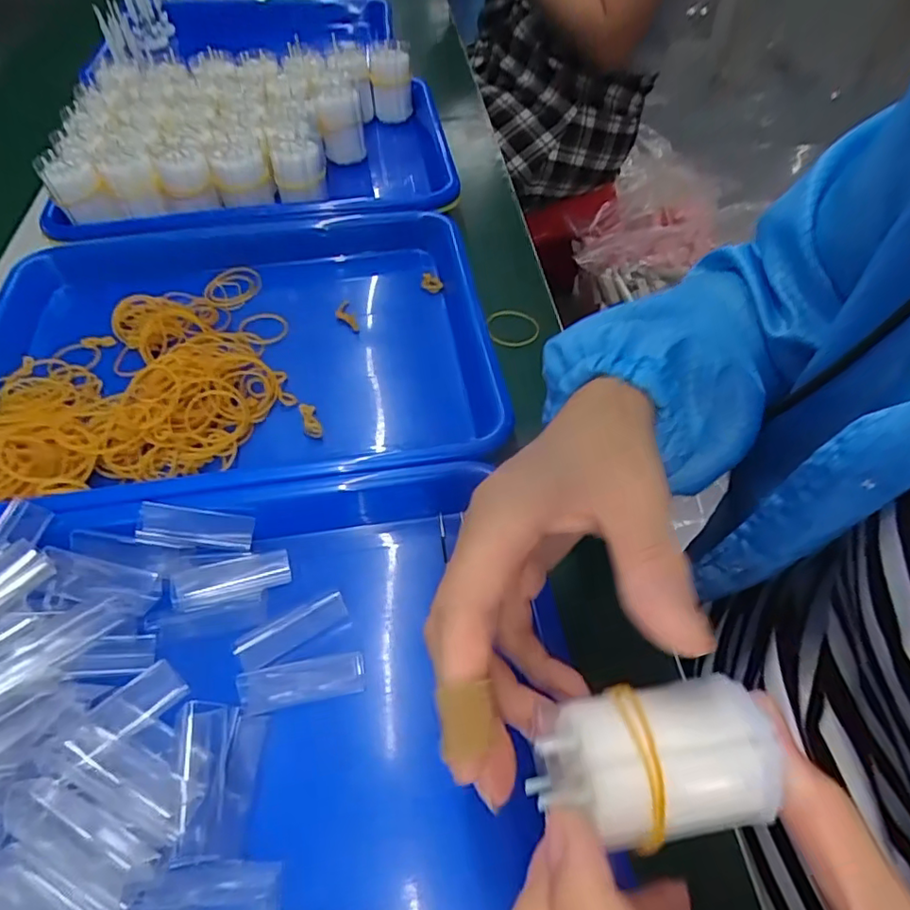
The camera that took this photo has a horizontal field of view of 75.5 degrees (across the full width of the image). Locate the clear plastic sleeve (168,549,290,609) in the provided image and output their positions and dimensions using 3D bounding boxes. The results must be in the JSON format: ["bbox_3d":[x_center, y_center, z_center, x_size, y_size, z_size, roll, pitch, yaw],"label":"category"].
[{"bbox_3d":[-0.110,0.061,0.291,0.055,0.013,0.018,-14,54,-10],"label":"clear plastic sleeve"}]

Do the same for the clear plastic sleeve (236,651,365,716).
[{"bbox_3d":[-0.070,0.103,0.269,0.056,0.004,0.019,-11,53,-7],"label":"clear plastic sleeve"}]

